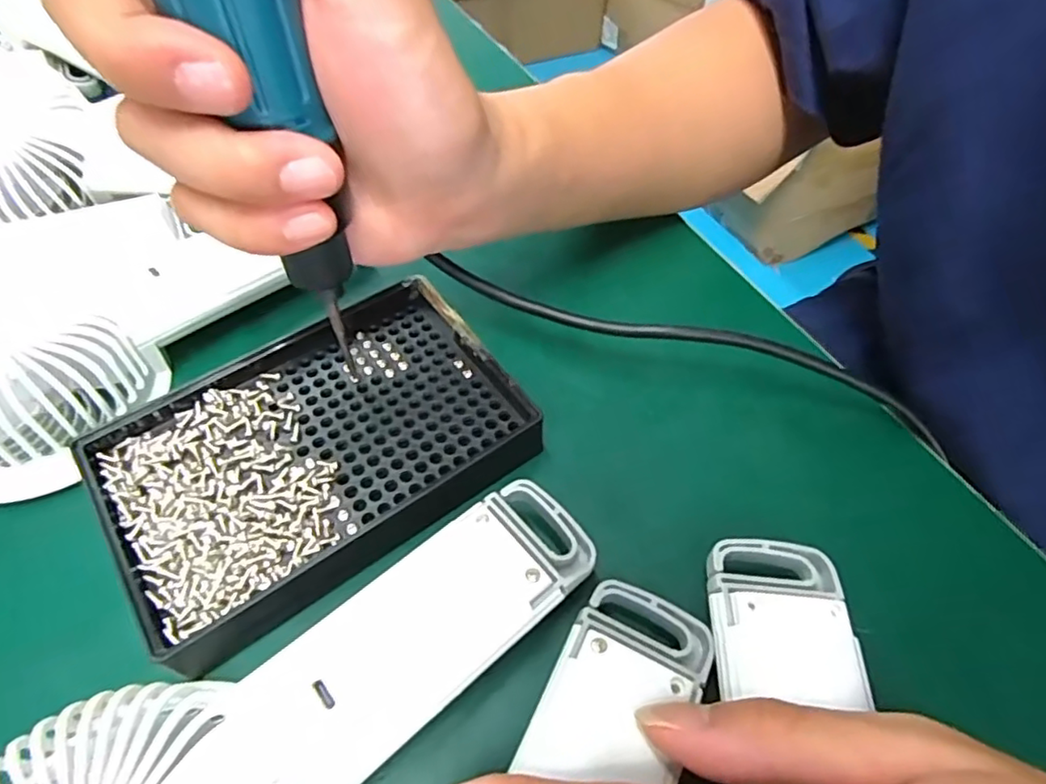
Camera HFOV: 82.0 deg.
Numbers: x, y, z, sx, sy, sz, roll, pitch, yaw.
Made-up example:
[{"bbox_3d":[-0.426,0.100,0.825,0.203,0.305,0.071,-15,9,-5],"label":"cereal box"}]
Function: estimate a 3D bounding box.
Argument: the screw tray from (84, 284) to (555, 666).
[{"bbox_3d":[-0.074,0.019,0.217,0.137,0.020,0.096,-33,62,-22],"label":"screw tray"}]

